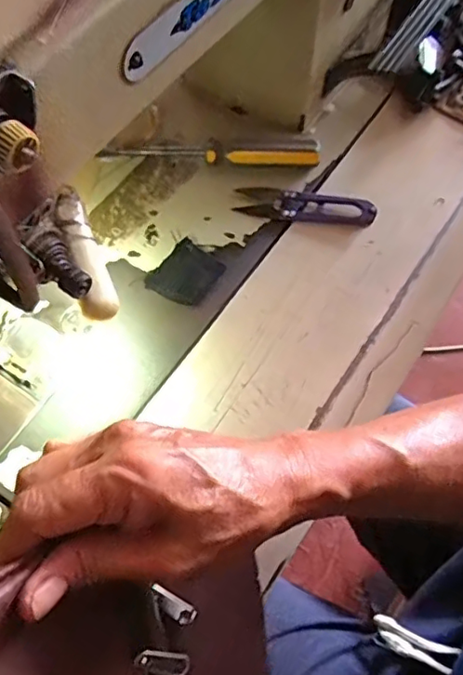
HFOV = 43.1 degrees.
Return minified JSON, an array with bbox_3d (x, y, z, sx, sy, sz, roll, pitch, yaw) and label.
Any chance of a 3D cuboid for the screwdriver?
[{"bbox_3d":[-0.016,-0.139,0.435,0.159,0.015,0.022,3,69,-1],"label":"screwdriver"}]

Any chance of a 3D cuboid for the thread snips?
[{"bbox_3d":[0.054,-0.095,0.425,0.098,0.008,0.023,8,69,2],"label":"thread snips"}]

